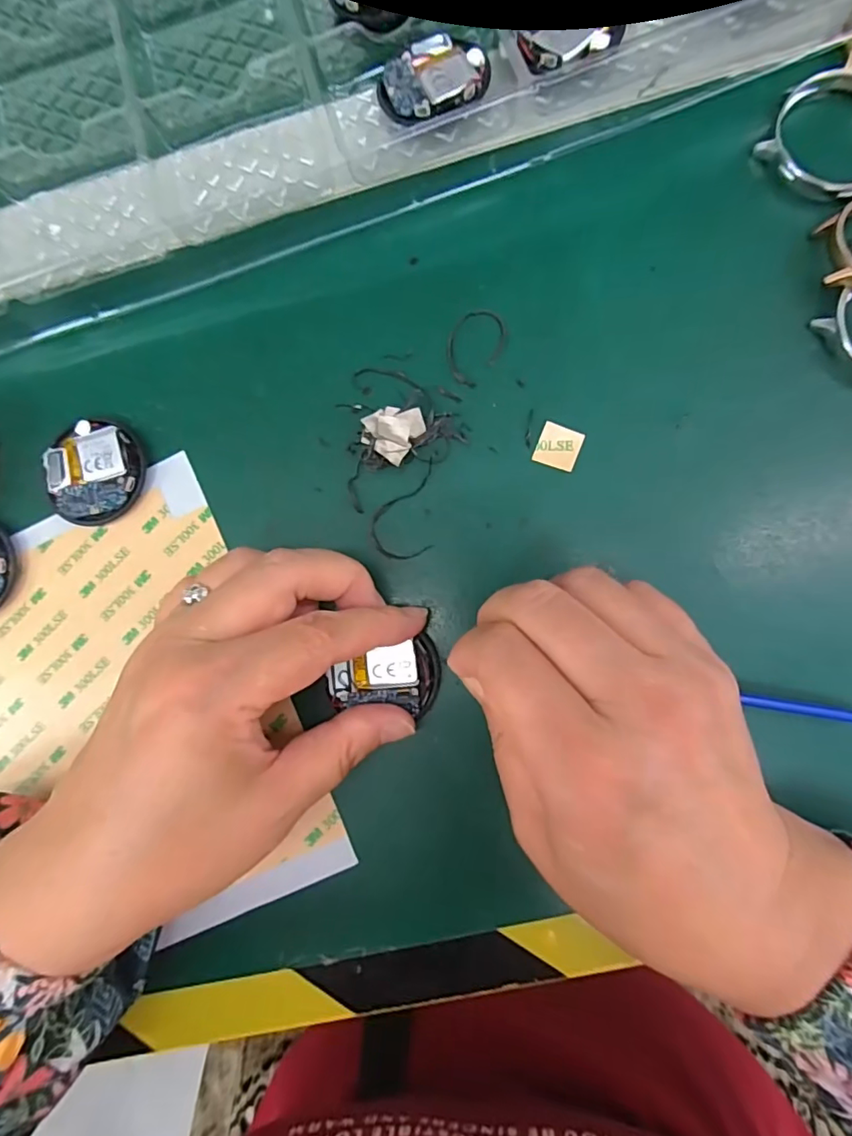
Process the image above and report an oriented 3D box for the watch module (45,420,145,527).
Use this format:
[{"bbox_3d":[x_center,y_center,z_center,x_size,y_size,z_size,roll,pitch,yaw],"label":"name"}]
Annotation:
[{"bbox_3d":[-0.130,-0.038,0.208,0.039,0.008,0.039,-26,84,3],"label":"watch module"}]

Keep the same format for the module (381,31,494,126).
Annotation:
[{"bbox_3d":[0.002,-0.188,0.200,0.042,0.004,0.036,-15,75,6],"label":"module"}]

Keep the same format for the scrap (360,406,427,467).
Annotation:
[{"bbox_3d":[-0.012,-0.051,0.192,0.019,0.004,0.023,37,73,-12],"label":"scrap"}]

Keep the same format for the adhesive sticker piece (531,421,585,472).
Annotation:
[{"bbox_3d":[0.050,-0.045,0.196,0.015,0.004,0.016,21,87,8],"label":"adhesive sticker piece"}]

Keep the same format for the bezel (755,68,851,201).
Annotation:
[{"bbox_3d":[0.150,-0.158,0.192,0.046,0.009,0.043,22,88,7],"label":"bezel"}]

